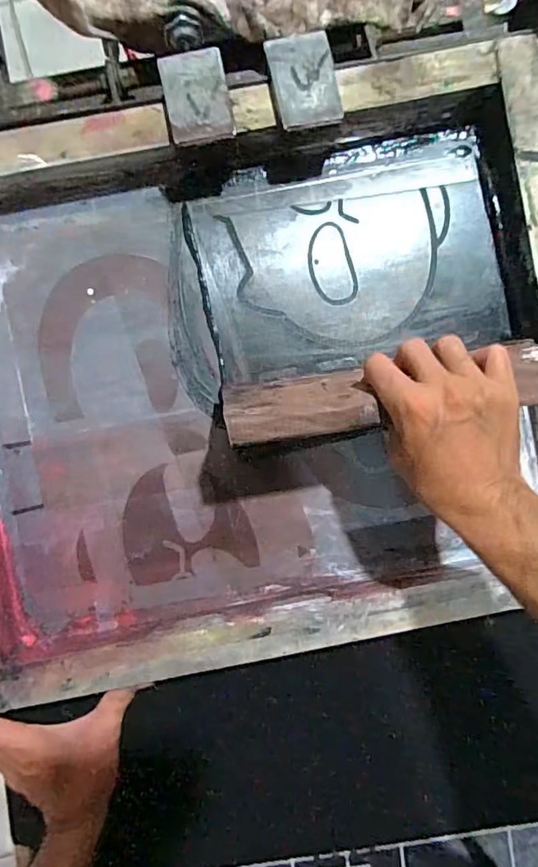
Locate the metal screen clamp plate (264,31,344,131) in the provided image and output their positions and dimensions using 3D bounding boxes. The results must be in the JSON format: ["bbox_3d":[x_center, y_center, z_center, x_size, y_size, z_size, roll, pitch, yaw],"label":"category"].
[{"bbox_3d":[0.029,-0.291,0.409,0.051,0.006,0.078,-12,90,1],"label":"metal screen clamp plate"}]

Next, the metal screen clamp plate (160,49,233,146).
[{"bbox_3d":[-0.058,-0.275,0.405,0.051,0.009,0.076,-11,90,1],"label":"metal screen clamp plate"}]

